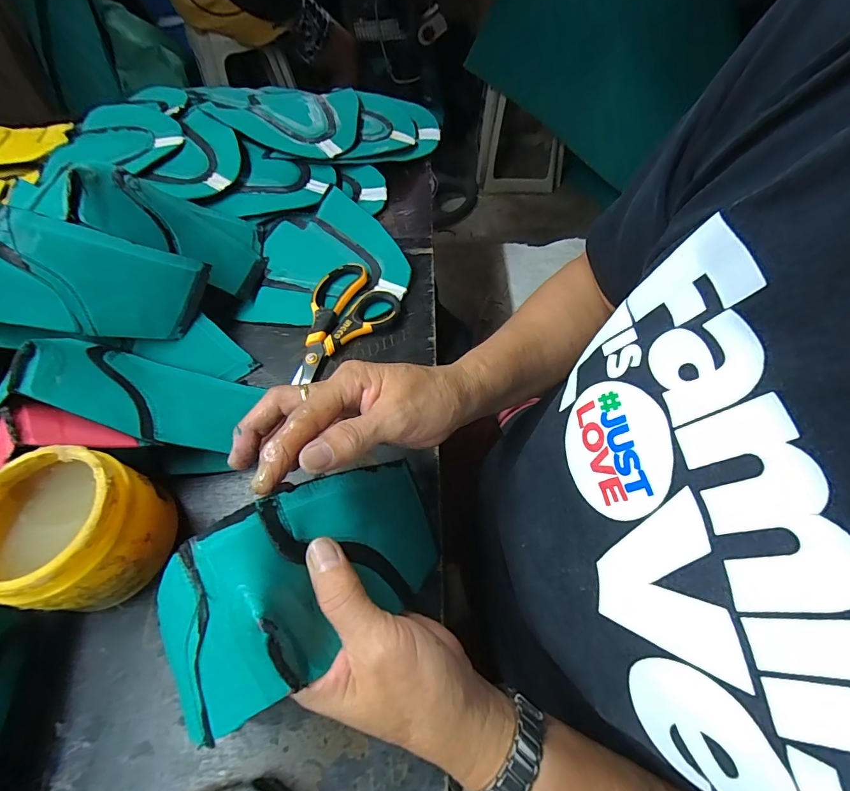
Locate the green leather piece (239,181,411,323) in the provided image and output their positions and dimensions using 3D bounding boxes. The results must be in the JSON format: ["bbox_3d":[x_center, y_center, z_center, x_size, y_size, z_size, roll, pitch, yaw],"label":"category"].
[{"bbox_3d":[-0.102,-0.159,0.471,0.166,0.013,0.185,3,64,3],"label":"green leather piece"}]

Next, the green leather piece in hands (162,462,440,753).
[{"bbox_3d":[-0.060,0.100,0.229,0.160,0.098,0.078,-33,64,-17],"label":"green leather piece in hands"}]

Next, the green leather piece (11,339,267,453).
[{"bbox_3d":[-0.221,-0.006,0.339,0.157,0.020,0.087,17,38,-27],"label":"green leather piece"}]

